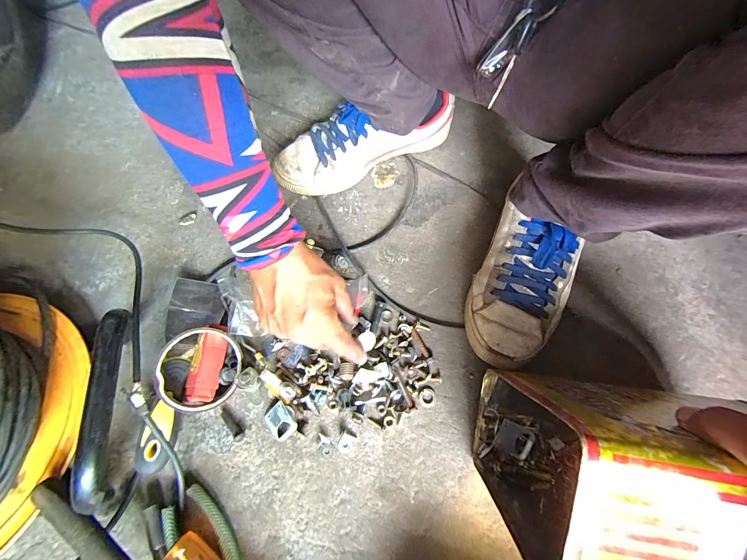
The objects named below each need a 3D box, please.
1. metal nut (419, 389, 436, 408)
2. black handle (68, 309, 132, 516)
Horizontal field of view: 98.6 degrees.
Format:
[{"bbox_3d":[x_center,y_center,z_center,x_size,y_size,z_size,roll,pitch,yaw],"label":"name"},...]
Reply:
[{"bbox_3d":[0.061,0.133,0.362,0.019,0.004,0.019,0,65,-1],"label":"metal nut"},{"bbox_3d":[-0.227,0.097,0.268,0.027,0.030,0.163,-8,65,-5],"label":"black handle"}]

